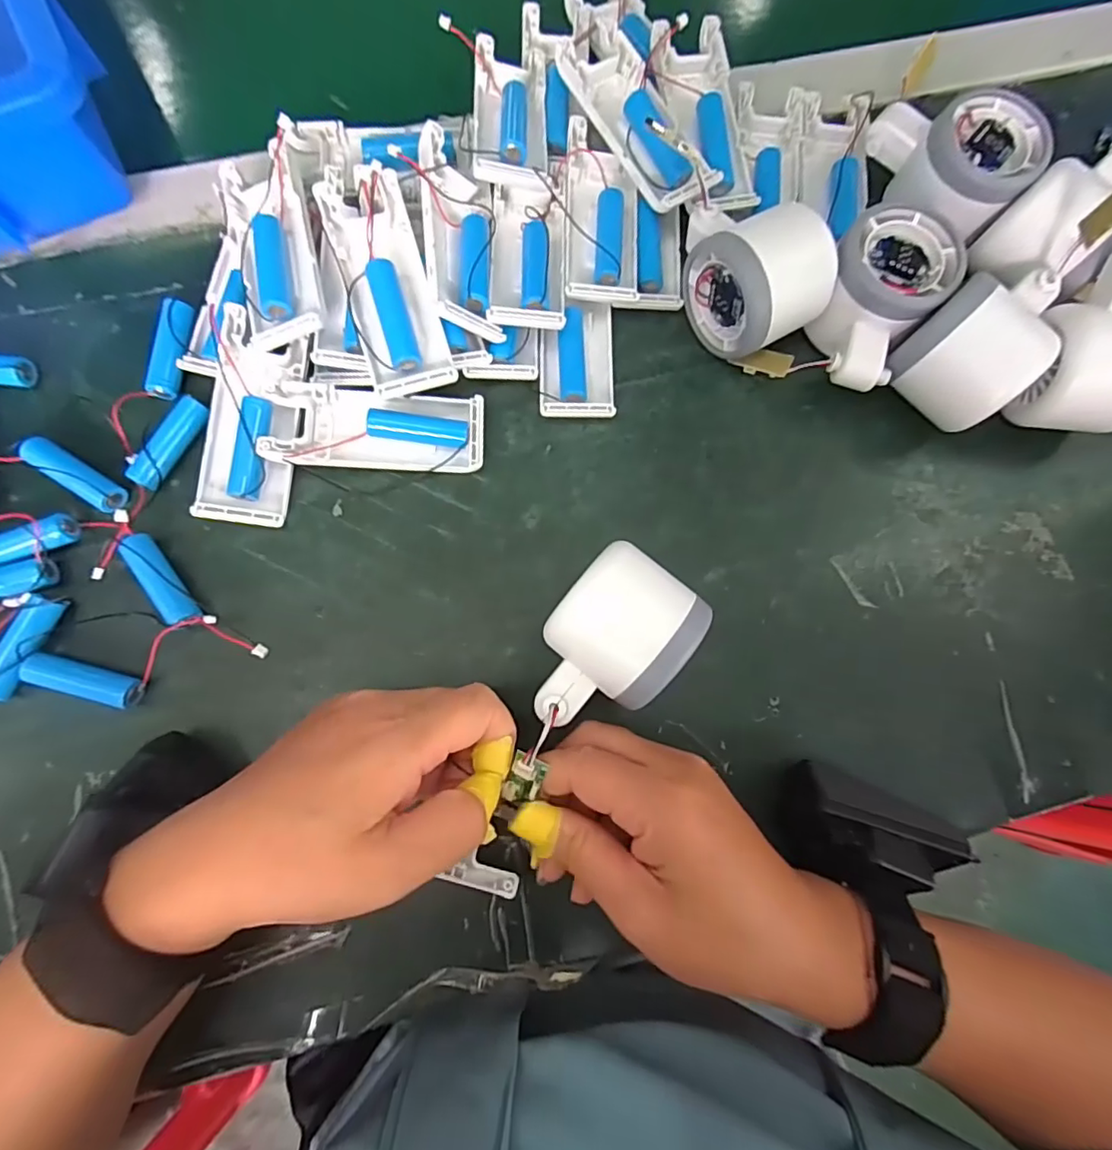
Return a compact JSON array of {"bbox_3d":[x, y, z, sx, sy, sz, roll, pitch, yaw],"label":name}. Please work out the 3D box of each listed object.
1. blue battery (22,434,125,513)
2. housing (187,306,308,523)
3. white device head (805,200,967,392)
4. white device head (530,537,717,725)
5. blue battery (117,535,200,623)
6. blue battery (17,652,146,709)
[{"bbox_3d":[-0.234,-0.048,0.270,0.052,0.011,0.015,33,81,1],"label":"blue battery"},{"bbox_3d":[-0.149,-0.075,0.273,0.039,0.022,0.100,8,81,-2],"label":"housing"},{"bbox_3d":[0.160,-0.138,0.287,0.058,0.051,0.083,30,81,1],"label":"white device head"},{"bbox_3d":[0.023,0.032,0.249,0.056,0.059,0.080,40,81,3],"label":"white device head"},{"bbox_3d":[-0.187,0.003,0.263,0.011,0.016,0.049,-36,85,-8],"label":"blue battery"},{"bbox_3d":[-0.217,0.049,0.255,0.049,0.011,0.014,15,81,-1],"label":"blue battery"}]

